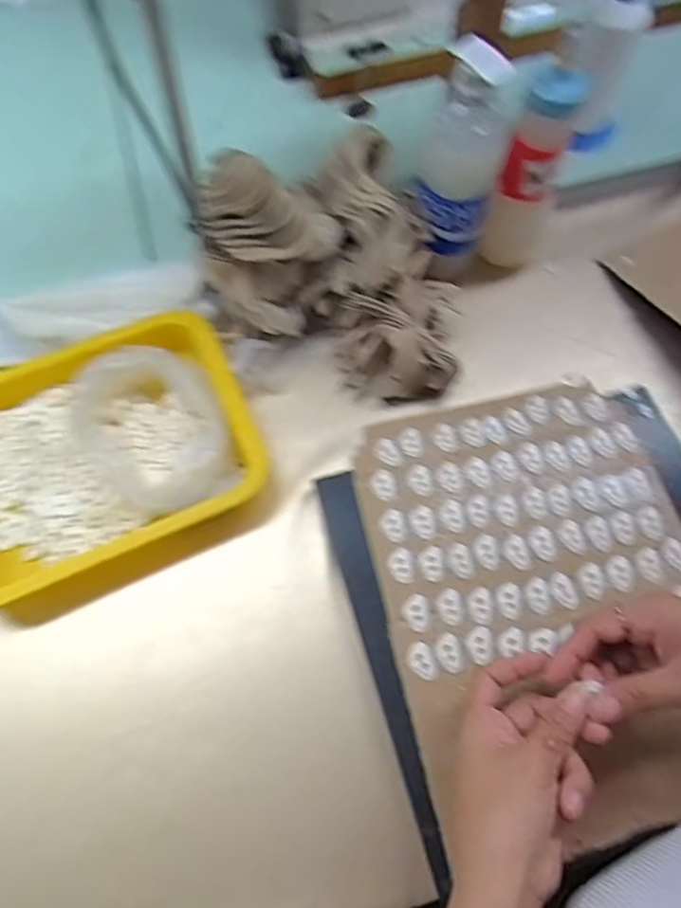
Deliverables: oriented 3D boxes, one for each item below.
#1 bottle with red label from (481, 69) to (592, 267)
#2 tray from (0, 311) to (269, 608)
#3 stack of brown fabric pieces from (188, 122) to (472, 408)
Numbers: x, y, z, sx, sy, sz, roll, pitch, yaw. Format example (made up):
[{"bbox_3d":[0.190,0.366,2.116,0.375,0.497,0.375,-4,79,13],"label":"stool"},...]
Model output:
[{"bbox_3d":[0.174,-0.249,0.538,0.058,0.181,0.053,24,69,8],"label":"bottle with red label"},{"bbox_3d":[-0.205,-0.002,0.492,0.263,0.049,0.201,-27,70,-12],"label":"tray"},{"bbox_3d":[0.012,-0.172,0.524,0.245,0.127,0.169,31,70,11],"label":"stack of brown fabric pieces"}]

